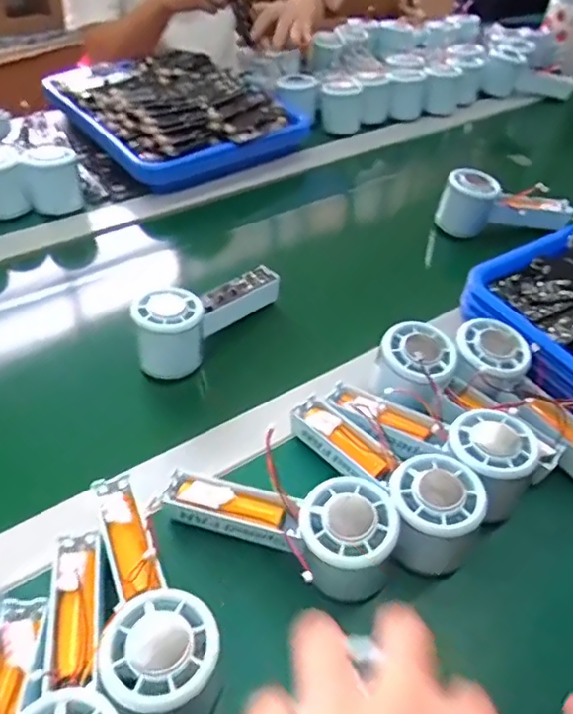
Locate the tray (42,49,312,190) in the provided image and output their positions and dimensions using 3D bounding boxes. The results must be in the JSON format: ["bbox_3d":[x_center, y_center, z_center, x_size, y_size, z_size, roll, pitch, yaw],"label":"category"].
[{"bbox_3d":[-0.151,-0.343,0.764,0.254,0.054,0.303,-28,53,-27],"label":"tray"}]

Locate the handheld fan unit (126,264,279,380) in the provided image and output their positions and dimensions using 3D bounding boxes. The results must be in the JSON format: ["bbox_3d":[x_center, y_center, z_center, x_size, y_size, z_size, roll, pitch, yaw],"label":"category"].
[{"bbox_3d":[-0.071,-0.044,0.498,0.046,0.067,0.152,31,52,24],"label":"handheld fan unit"}]

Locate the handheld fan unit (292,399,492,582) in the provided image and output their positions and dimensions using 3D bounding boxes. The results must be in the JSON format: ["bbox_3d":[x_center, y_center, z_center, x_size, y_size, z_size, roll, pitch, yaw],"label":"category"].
[{"bbox_3d":[0.063,0.084,0.384,0.058,0.058,0.152,-30,42,-28],"label":"handheld fan unit"}]

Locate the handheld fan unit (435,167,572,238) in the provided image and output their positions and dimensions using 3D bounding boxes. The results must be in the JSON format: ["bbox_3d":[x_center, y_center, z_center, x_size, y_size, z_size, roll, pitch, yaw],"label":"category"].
[{"bbox_3d":[0.251,-0.179,0.643,0.158,0.056,0.055,-3,46,-6],"label":"handheld fan unit"}]

